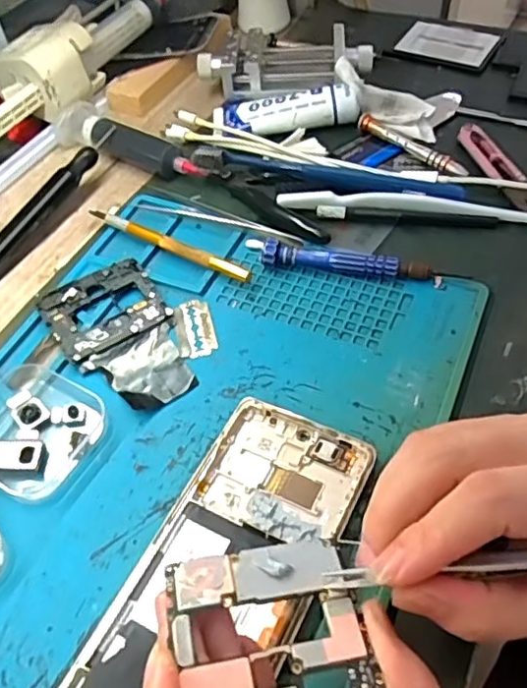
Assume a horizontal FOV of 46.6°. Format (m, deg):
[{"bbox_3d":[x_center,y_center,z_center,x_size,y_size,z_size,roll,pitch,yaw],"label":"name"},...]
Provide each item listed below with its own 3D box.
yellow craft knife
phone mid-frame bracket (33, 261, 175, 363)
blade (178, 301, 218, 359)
[{"bbox_3d":[-0.063,-0.066,0.398,0.127,0.012,0.008,26,58,20],"label":"yellow craft knife"},{"bbox_3d":[-0.096,-0.022,0.366,0.065,0.006,0.058,-30,57,-19],"label":"phone mid-frame bracket"},{"bbox_3d":[-0.039,-0.011,0.356,0.020,0.004,0.041,-7,53,-3],"label":"blade"}]

